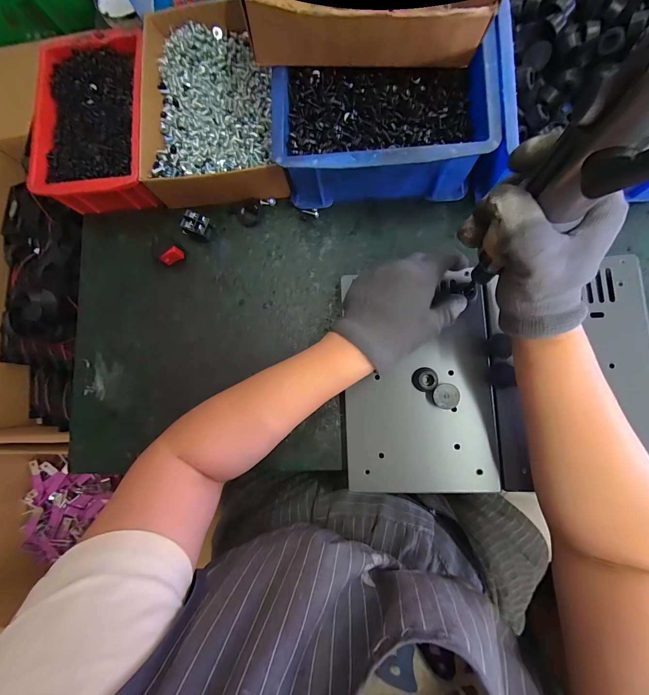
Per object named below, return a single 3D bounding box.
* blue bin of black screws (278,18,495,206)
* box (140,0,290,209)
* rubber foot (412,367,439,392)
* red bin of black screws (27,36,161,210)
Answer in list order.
[{"bbox_3d":[0.058,-0.224,0.323,0.202,0.085,0.128,-1,84,6],"label":"blue bin of black screws"},{"bbox_3d":[-0.131,-0.286,0.364,0.149,0.054,0.227,-6,83,5],"label":"box"},{"bbox_3d":[0.103,0.032,0.310,0.024,0.013,0.025,-1,84,6],"label":"rubber foot"},{"bbox_3d":[-0.269,-0.267,0.371,0.133,0.058,0.198,-3,83,6],"label":"red bin of black screws"}]

